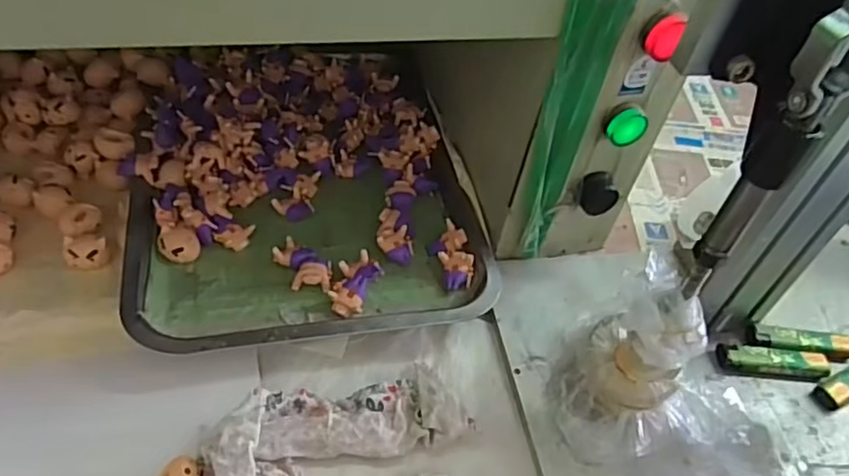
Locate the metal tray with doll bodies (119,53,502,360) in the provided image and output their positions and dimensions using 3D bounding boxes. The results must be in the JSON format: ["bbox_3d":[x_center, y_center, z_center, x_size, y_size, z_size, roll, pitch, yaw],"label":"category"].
[{"bbox_3d":[-0.099,-0.053,0.523,0.262,0.033,0.314,-6,54,-17],"label":"metal tray with doll bodies"}]

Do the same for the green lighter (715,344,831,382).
[{"bbox_3d":[0.260,0.093,0.471,0.079,0.016,0.021,8,42,0],"label":"green lighter"}]

